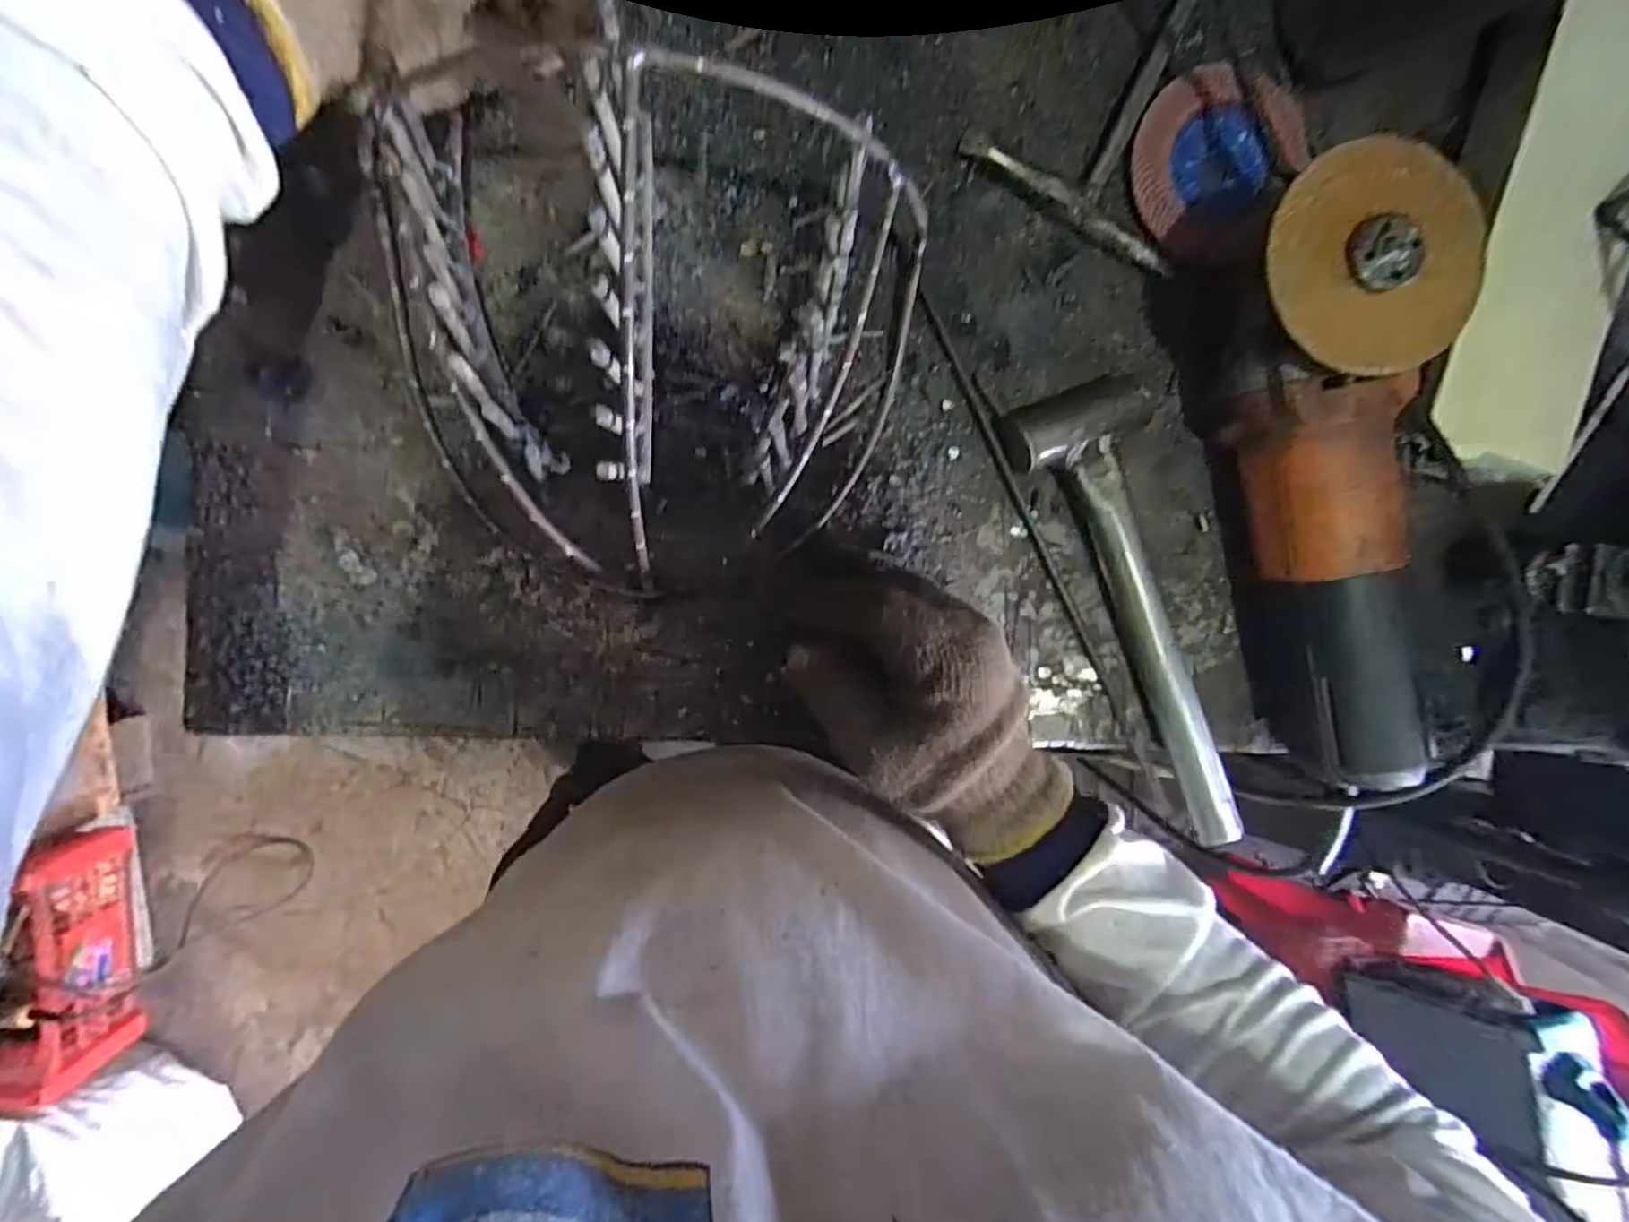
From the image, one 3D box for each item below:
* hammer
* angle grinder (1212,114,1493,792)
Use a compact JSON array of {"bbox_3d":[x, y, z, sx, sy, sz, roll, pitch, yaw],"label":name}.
[{"bbox_3d":[0.180,-0.001,0.374,0.065,0.028,0.248,-27,96,-5],"label":"hammer"},{"bbox_3d":[0.257,-0.057,0.341,0.092,0.094,0.283,-19,98,-5],"label":"angle grinder"}]

